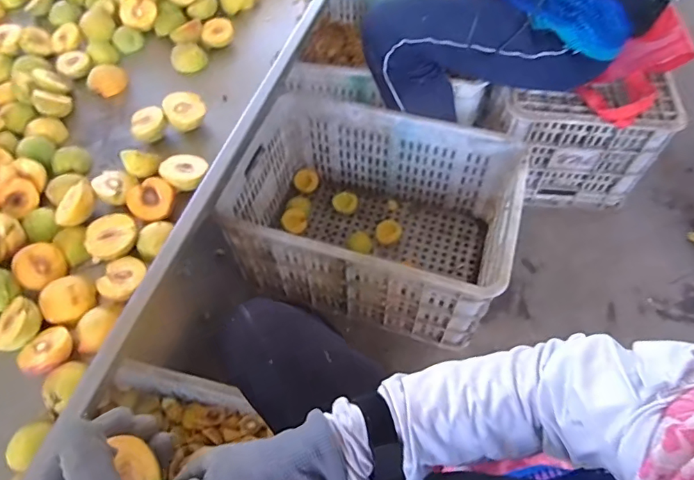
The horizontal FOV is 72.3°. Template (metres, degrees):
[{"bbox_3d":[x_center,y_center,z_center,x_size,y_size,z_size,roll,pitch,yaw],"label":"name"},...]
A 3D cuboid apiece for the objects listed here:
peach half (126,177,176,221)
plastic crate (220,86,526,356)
[{"bbox_3d":[-0.272,-0.055,0.662,0.062,0.032,0.055,-25,101,-13],"label":"peach half"},{"bbox_3d":[0.056,-0.046,0.977,0.506,0.267,0.371,12,60,8],"label":"plastic crate"}]

